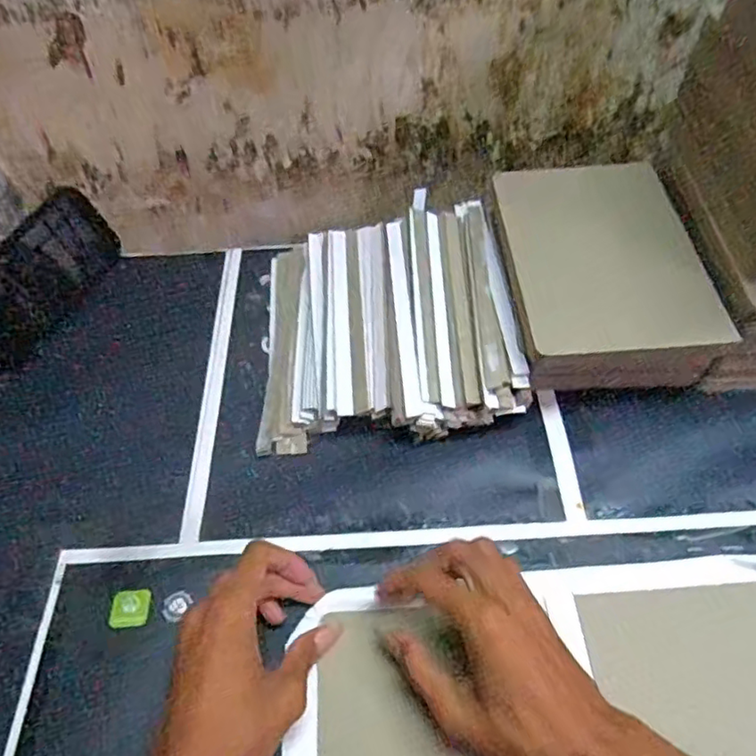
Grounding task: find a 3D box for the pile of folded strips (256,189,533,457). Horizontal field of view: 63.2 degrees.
[{"bbox_3d":[0.007,-0.056,0.547,0.214,0.048,0.243,-3,53,0],"label":"pile of folded strips"}]

